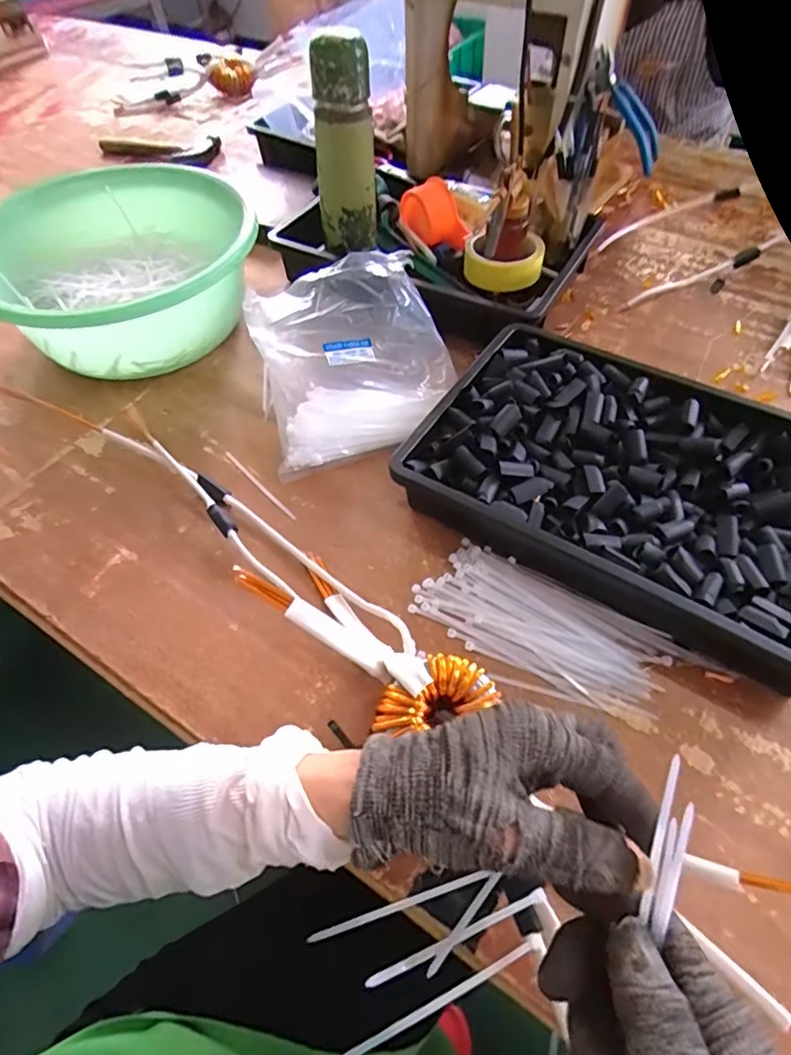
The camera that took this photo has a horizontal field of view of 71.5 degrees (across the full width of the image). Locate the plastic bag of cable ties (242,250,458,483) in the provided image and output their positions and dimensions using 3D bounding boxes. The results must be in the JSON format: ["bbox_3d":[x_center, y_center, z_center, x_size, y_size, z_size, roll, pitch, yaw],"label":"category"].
[{"bbox_3d":[-0.046,-0.185,0.592,0.201,0.086,0.225,-15,55,-8],"label":"plastic bag of cable ties"}]

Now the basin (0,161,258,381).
[{"bbox_3d":[-0.316,-0.291,0.651,0.298,0.123,0.311,-29,58,-17],"label":"basin"}]

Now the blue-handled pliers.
[{"bbox_3d":[0.296,-0.536,0.704,0.166,0.043,0.063,26,46,-34],"label":"blue-handled pliers"}]

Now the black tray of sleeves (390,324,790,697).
[{"bbox_3d":[0.213,-0.039,0.489,0.361,0.067,0.248,28,60,20],"label":"black tray of sleeves"}]

